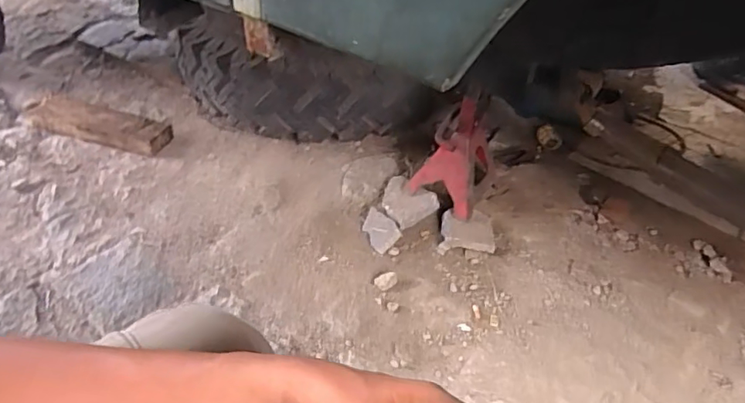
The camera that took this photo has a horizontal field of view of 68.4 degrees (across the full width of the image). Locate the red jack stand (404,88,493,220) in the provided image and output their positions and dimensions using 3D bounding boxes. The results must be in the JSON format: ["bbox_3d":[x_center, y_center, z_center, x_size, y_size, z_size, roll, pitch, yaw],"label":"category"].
[{"bbox_3d":[0.184,-0.119,1.198,0.151,0.243,0.171,24,46,22],"label":"red jack stand"}]

